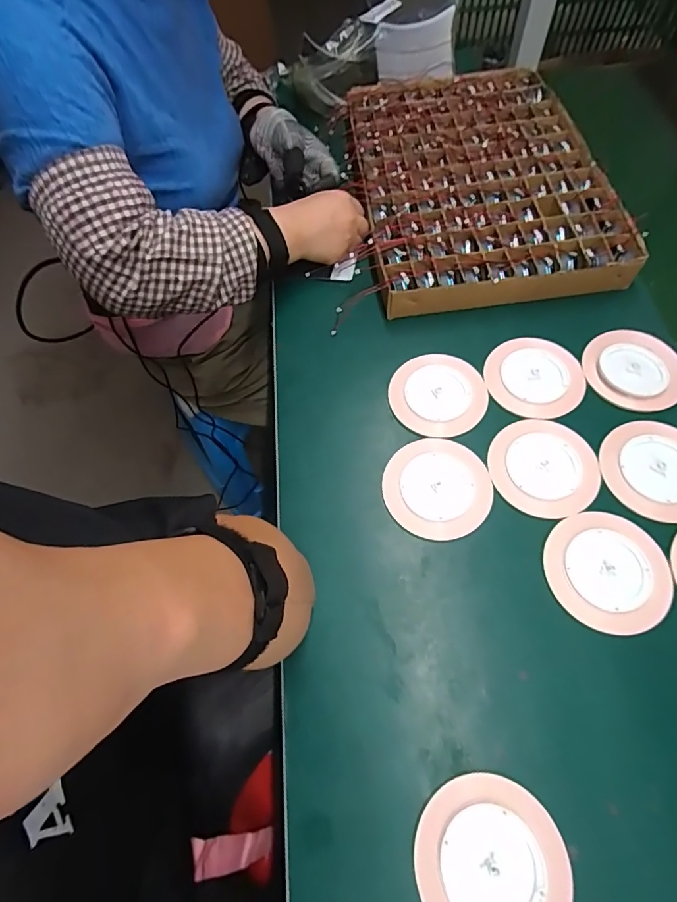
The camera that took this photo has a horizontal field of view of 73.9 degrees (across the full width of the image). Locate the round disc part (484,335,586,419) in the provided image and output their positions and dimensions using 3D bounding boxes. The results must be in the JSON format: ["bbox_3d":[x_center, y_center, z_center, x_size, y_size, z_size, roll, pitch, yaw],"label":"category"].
[{"bbox_3d":[0.206,-0.080,0.475,0.096,0.006,0.098,-2,63,3],"label":"round disc part"}]

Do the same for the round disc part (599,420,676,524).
[{"bbox_3d":[0.298,0.016,0.420,0.094,0.006,0.098,-2,63,3],"label":"round disc part"}]

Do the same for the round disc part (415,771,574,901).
[{"bbox_3d":[0.104,0.281,0.304,0.096,0.008,0.100,-2,63,3],"label":"round disc part"}]

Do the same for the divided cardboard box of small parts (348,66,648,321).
[{"bbox_3d":[0.174,-0.360,0.597,0.303,0.050,0.416,-6,63,1],"label":"divided cardboard box of small parts"}]

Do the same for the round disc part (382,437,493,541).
[{"bbox_3d":[0.094,0.033,0.428,0.097,0.008,0.099,-2,63,3],"label":"round disc part"}]

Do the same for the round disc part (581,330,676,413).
[{"bbox_3d":[0.305,-0.086,0.468,0.089,0.015,0.098,-10,63,-2],"label":"round disc part"}]

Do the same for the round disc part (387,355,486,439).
[{"bbox_3d":[0.105,-0.062,0.474,0.095,0.006,0.100,-2,63,3],"label":"round disc part"}]

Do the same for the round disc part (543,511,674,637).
[{"bbox_3d":[0.230,0.101,0.383,0.097,0.004,0.098,-2,63,3],"label":"round disc part"}]

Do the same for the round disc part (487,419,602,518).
[{"bbox_3d":[0.196,0.013,0.429,0.097,0.006,0.098,-2,63,3],"label":"round disc part"}]

